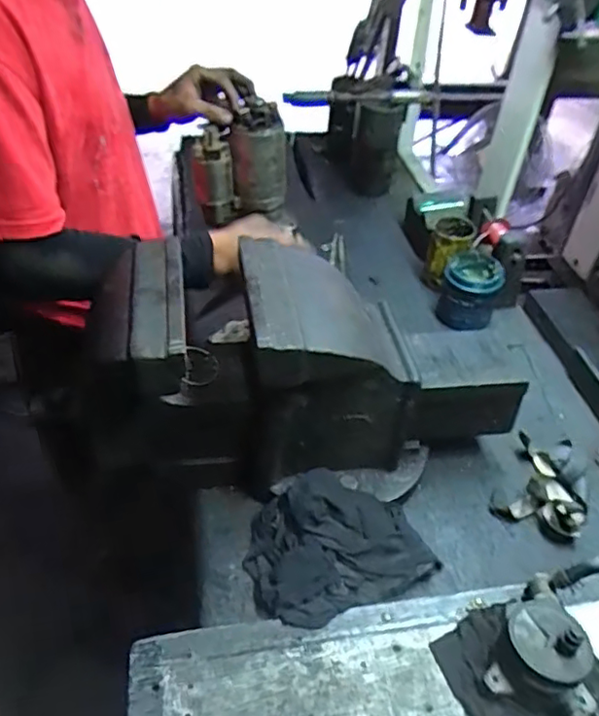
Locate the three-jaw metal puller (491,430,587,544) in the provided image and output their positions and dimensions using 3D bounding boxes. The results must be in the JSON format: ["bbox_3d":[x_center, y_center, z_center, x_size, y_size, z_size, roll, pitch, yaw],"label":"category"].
[{"bbox_3d":[0.322,0.157,0.803,0.108,0.047,0.149,24,45,19],"label":"three-jaw metal puller"}]

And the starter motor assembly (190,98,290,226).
[{"bbox_3d":[-0.089,-0.281,0.933,0.139,0.150,0.069,-1,42,-7],"label":"starter motor assembly"}]

